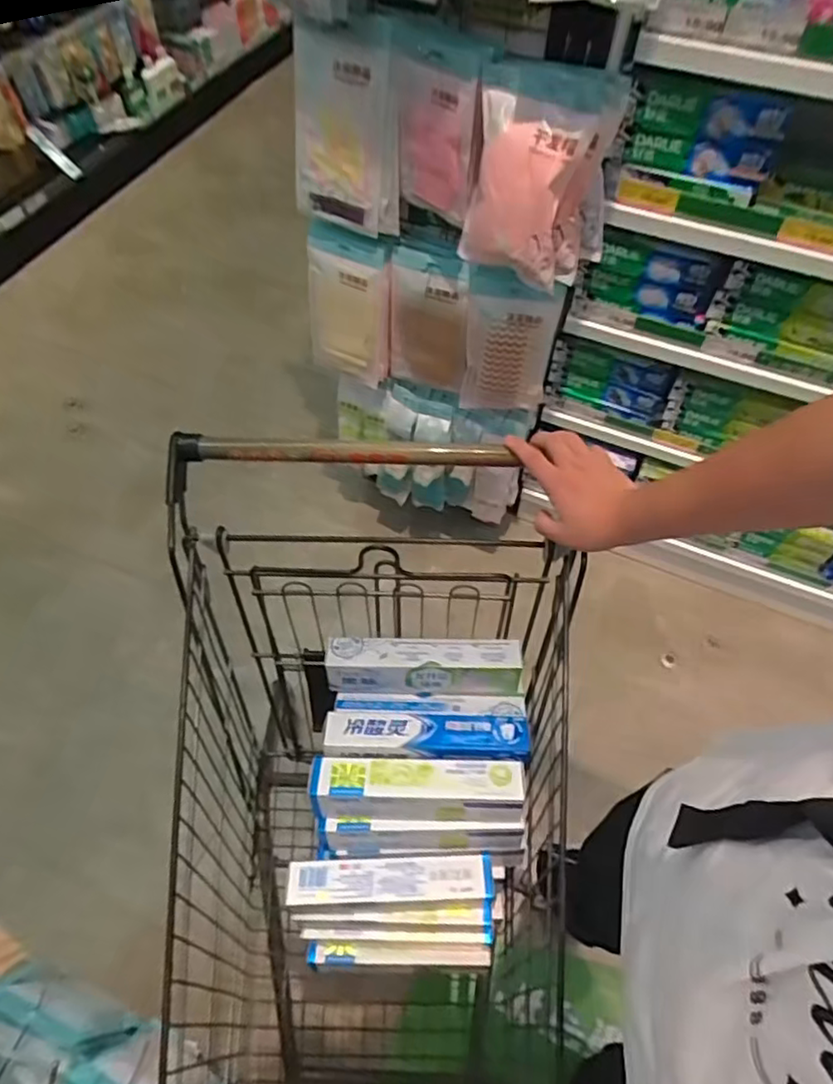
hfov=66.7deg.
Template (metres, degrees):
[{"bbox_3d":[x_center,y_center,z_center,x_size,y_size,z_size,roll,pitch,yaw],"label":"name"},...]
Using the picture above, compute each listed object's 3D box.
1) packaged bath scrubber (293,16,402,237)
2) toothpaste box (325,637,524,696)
[{"bbox_3d":[-0.110,-0.622,0.958,0.172,0.269,0.050,13,45,8],"label":"packaged bath scrubber"},{"bbox_3d":[0.008,0.145,0.746,0.221,0.065,0.049,1,57,-1],"label":"toothpaste box"}]

